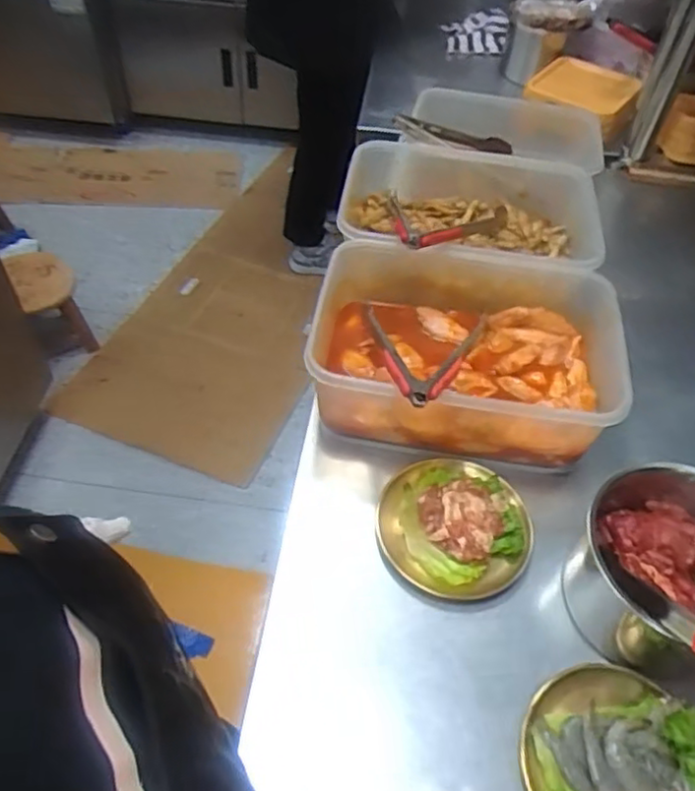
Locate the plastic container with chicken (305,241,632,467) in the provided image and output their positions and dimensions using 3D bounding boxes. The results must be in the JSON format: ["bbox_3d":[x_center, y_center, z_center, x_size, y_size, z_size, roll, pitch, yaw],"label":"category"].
[{"bbox_3d":[0.138,-0.047,0.793,0.352,0.117,0.277,6,51,2],"label":"plastic container with chicken"}]

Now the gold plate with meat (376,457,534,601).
[{"bbox_3d":[0.115,0.136,0.709,0.156,0.032,0.156,2,51,-2],"label":"gold plate with meat"}]

